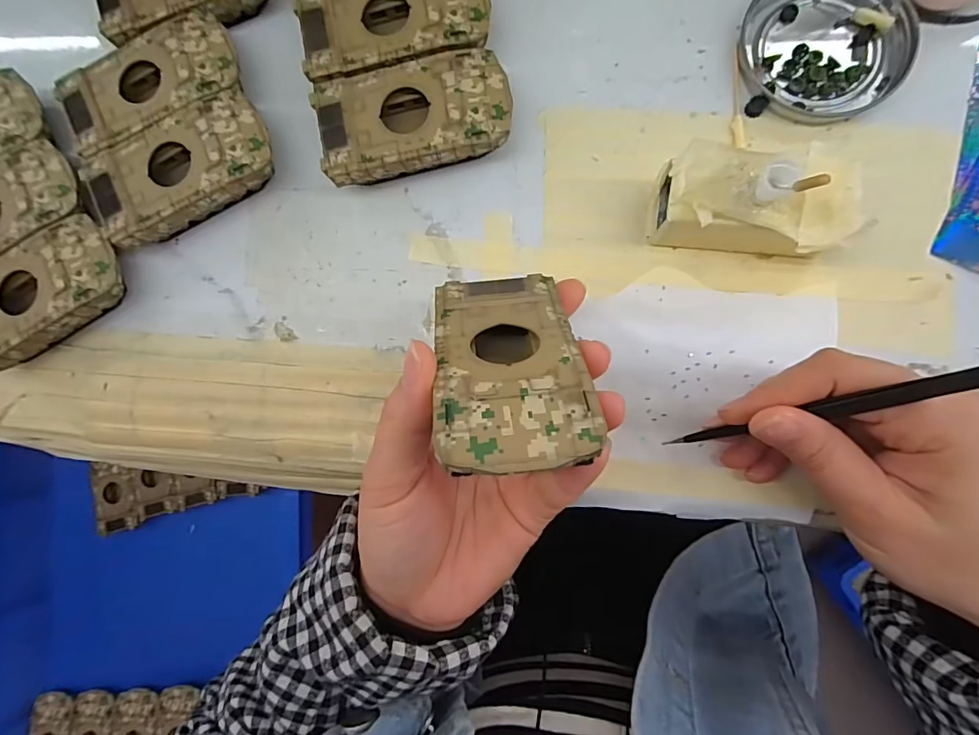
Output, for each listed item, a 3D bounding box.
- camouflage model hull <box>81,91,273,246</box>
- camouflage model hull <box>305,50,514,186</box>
[{"bbox_3d":[-0.162,-0.105,0.256,0.095,0.027,0.051,-25,83,4],"label":"camouflage model hull"},{"bbox_3d":[-0.037,-0.125,0.245,0.095,0.026,0.052,-9,84,6],"label":"camouflage model hull"}]

